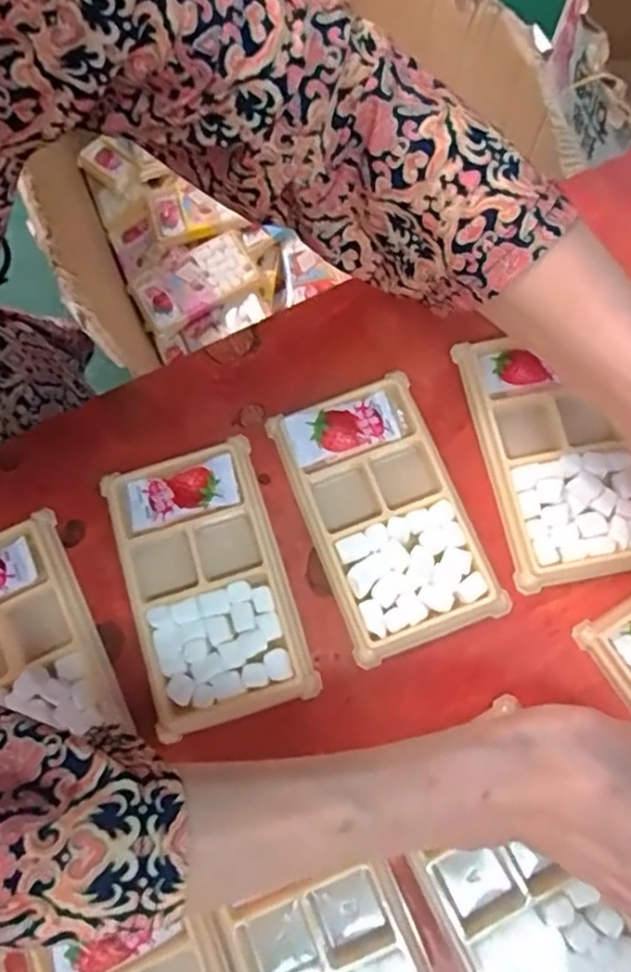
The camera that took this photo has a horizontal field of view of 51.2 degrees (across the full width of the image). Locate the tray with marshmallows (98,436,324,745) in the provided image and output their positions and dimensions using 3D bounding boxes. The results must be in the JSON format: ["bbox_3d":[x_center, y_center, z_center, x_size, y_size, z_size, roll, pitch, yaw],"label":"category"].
[{"bbox_3d":[-0.055,0.048,0.331,0.076,0.013,0.135,-18,75,-4],"label":"tray with marshmallows"}]

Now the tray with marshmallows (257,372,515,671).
[{"bbox_3d":[0.034,0.013,0.336,0.078,0.013,0.136,-21,75,-5],"label":"tray with marshmallows"}]

